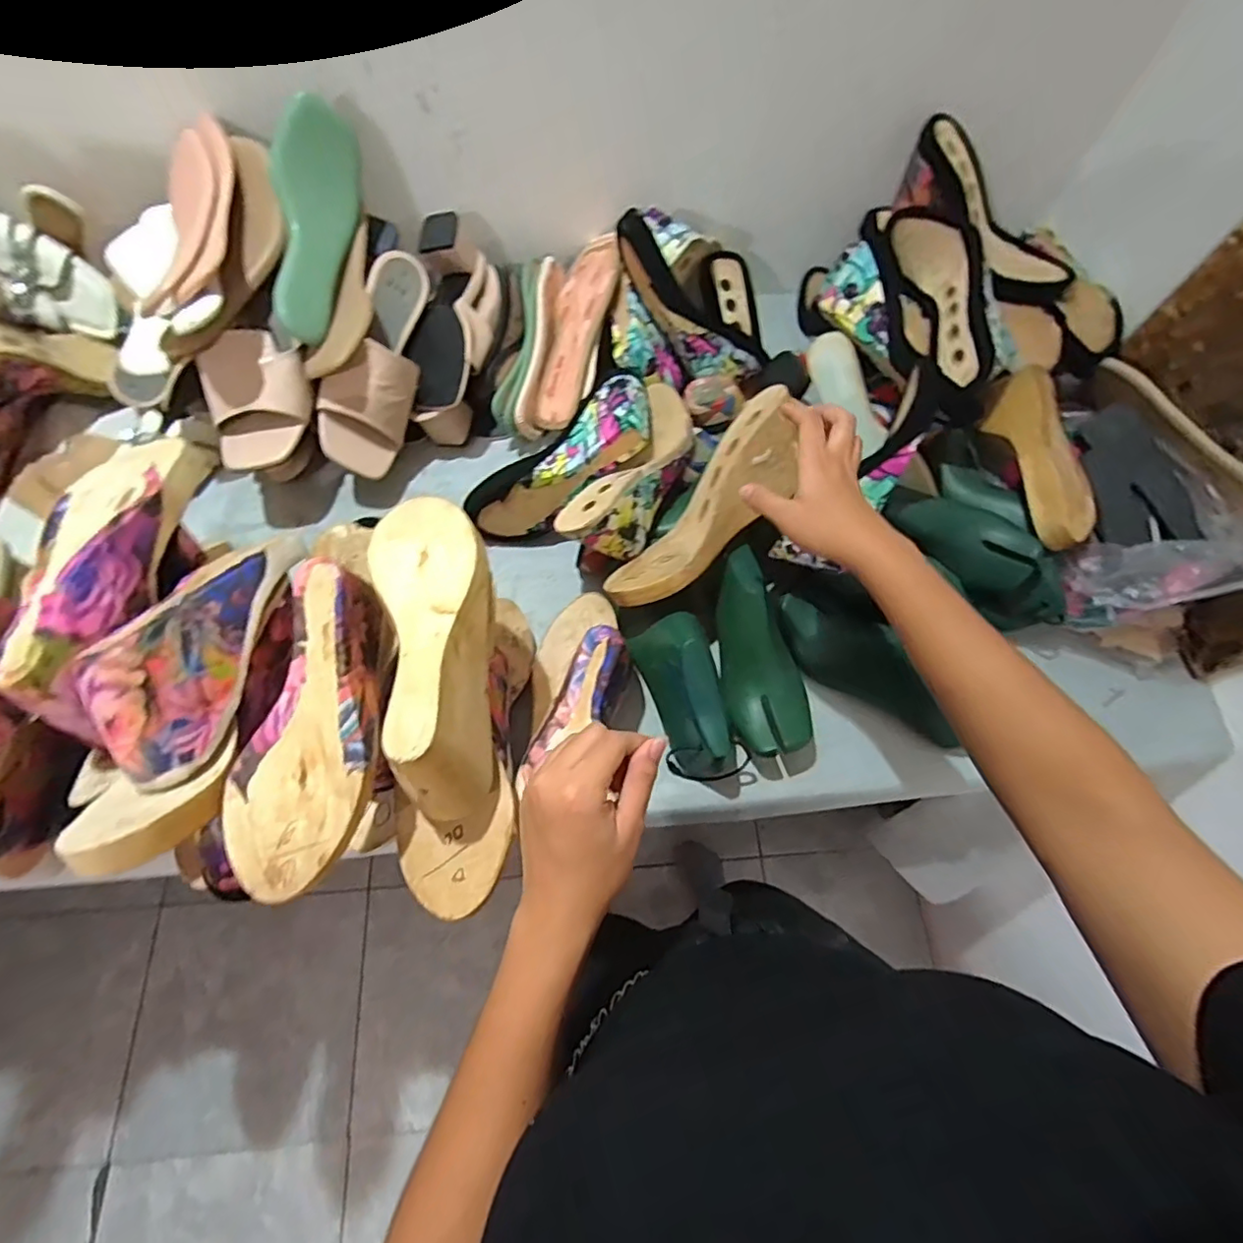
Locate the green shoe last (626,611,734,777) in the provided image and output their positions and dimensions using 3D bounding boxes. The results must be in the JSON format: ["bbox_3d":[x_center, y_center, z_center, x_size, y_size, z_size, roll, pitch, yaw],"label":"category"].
[{"bbox_3d":[0.067,0.059,0.553,0.072,0.093,0.158,-19,68,-10],"label":"green shoe last"}]

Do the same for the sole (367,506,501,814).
[{"bbox_3d":[-0.124,0.010,0.416,0.082,0.075,0.231,-14,67,-8],"label":"sole"}]

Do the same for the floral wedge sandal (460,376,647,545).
[{"bbox_3d":[-0.053,-0.173,0.625,0.198,0.070,0.088,-34,68,14],"label":"floral wedge sandal"}]

